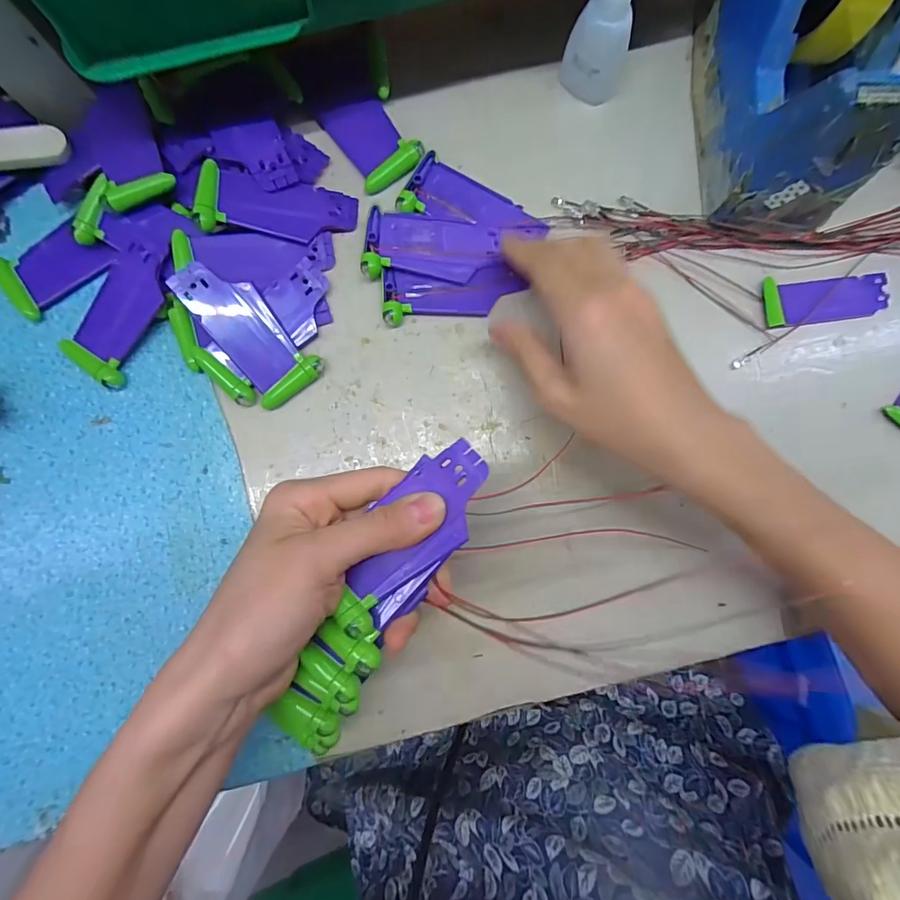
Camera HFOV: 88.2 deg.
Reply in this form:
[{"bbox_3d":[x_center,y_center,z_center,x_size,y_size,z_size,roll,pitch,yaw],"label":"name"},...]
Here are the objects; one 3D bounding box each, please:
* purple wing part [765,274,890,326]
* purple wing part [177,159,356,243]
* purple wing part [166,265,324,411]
[{"bbox_3d":[0.235,-0.093,0.287,0.076,0.005,0.031,-2,86,-1],"label":"purple wing part"},{"bbox_3d":[-0.106,-0.147,0.279,0.097,0.008,0.041,0,87,-14],"label":"purple wing part"},{"bbox_3d":[-0.120,-0.069,0.271,0.039,0.007,0.089,-42,102,-2],"label":"purple wing part"}]

